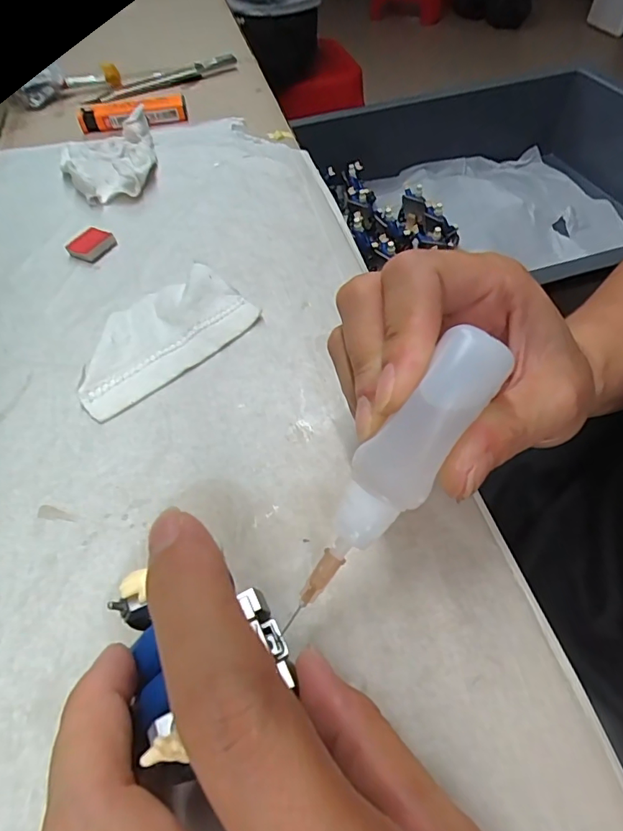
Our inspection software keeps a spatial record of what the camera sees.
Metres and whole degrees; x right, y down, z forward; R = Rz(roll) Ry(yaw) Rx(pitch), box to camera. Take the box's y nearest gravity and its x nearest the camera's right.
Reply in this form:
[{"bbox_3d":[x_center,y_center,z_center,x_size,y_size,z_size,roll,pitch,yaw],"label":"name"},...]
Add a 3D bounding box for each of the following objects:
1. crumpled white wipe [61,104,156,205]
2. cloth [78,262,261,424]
[{"bbox_3d":[-0.137,-0.175,0.324,0.058,0.017,0.090,-14,54,-7],"label":"crumpled white wipe"},{"bbox_3d":[-0.074,-0.040,0.227,0.088,0.009,0.056,-38,60,-23],"label":"cloth"}]

